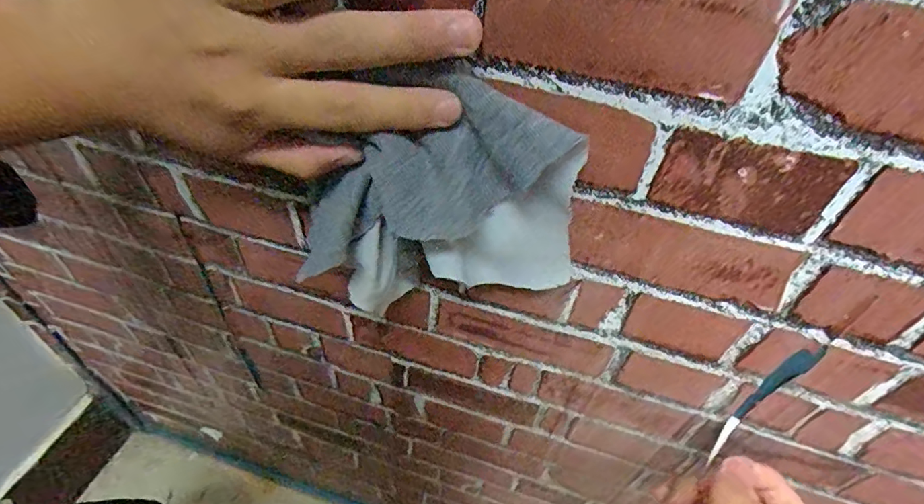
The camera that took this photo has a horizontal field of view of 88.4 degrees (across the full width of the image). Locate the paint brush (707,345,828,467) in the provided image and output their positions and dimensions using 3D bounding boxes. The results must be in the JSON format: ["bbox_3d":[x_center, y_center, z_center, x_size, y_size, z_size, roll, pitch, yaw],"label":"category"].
[{"bbox_3d":[0.172,0.089,0.277,0.011,0.114,0.014,29,43,19],"label":"paint brush"}]

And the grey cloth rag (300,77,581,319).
[{"bbox_3d":[-0.011,-0.021,0.229,0.128,0.121,0.030,0,47,-5],"label":"grey cloth rag"}]

